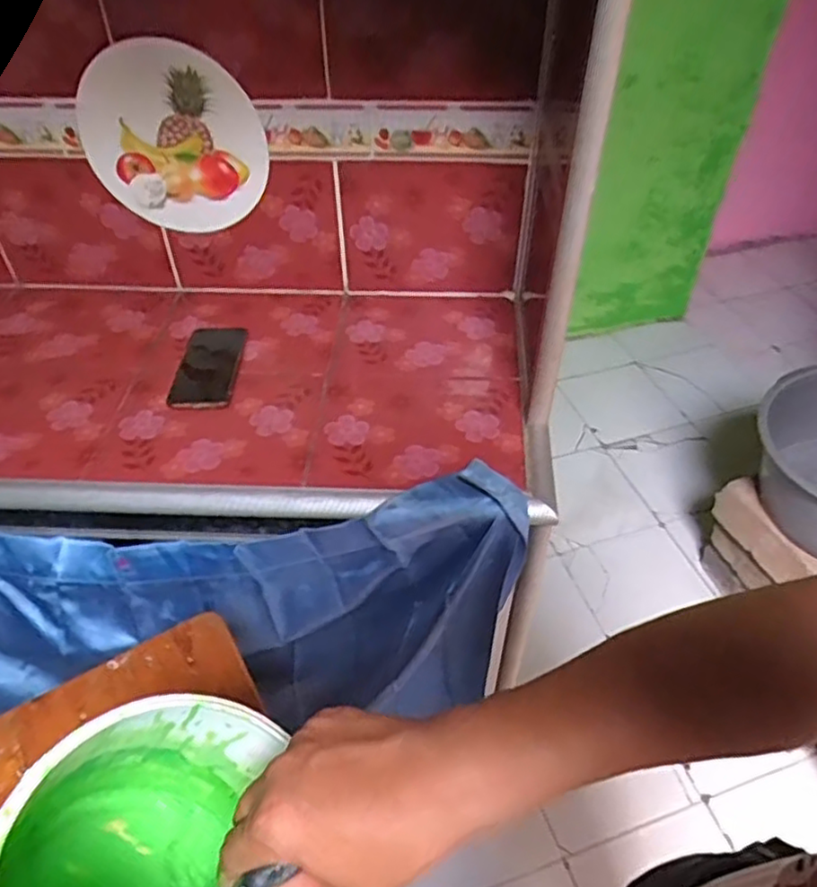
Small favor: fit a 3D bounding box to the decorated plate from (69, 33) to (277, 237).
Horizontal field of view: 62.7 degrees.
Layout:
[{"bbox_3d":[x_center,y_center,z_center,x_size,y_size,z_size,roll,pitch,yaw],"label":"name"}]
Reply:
[{"bbox_3d":[-0.308,-0.395,0.873,0.240,0.219,0.014,3,46,3],"label":"decorated plate"}]

